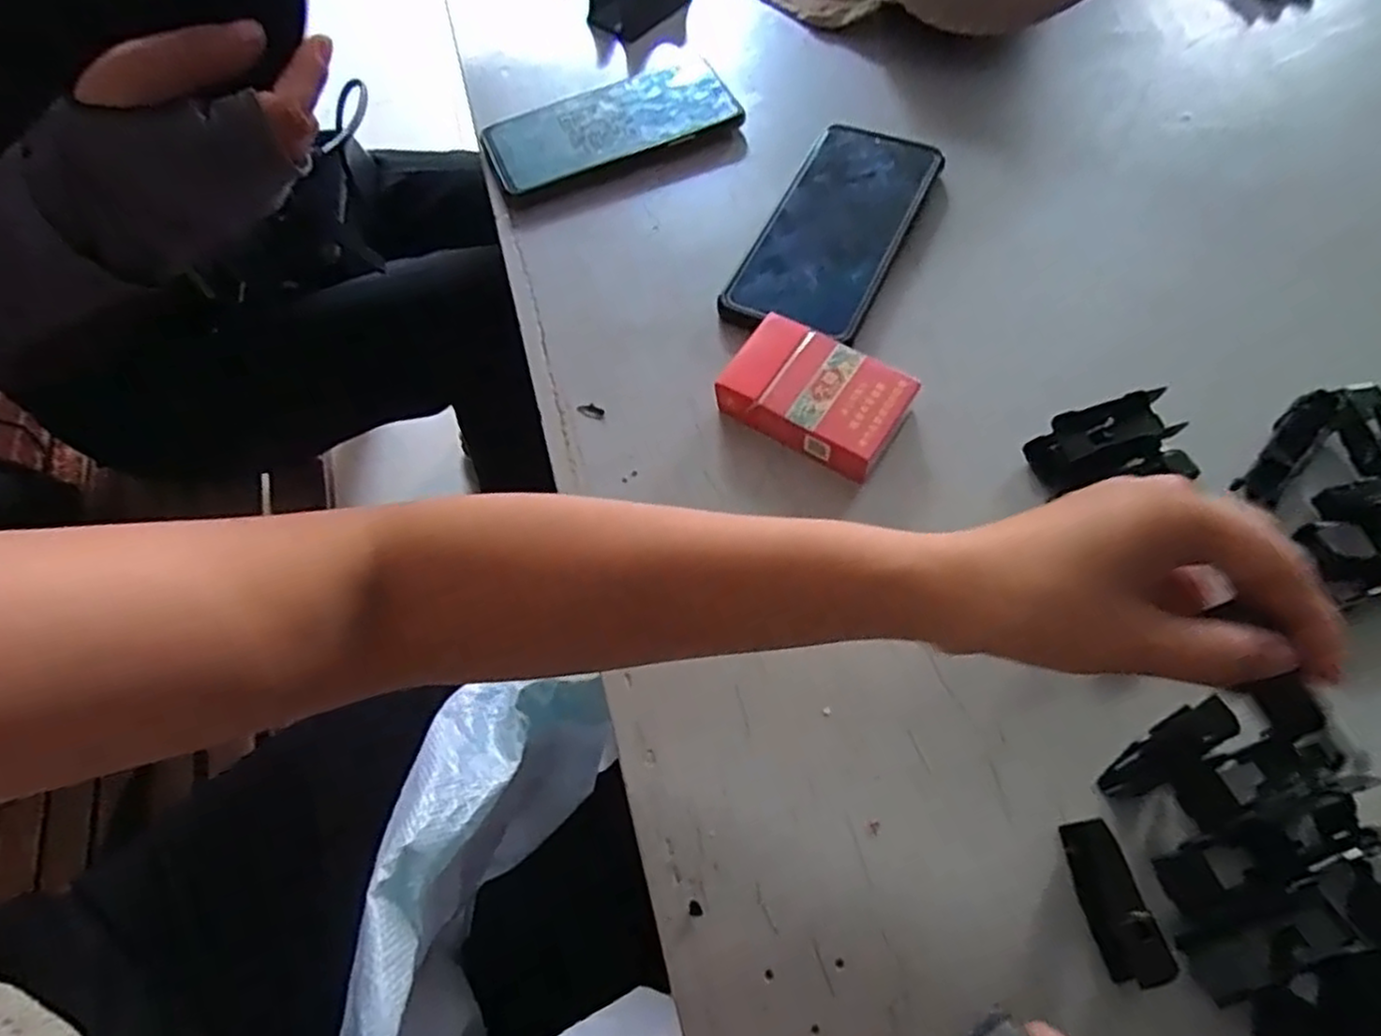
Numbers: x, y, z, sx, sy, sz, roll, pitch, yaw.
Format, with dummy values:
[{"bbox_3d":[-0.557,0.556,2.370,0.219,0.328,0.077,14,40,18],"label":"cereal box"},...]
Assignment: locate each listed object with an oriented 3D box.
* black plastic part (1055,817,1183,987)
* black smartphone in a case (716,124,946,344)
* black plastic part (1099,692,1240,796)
[{"bbox_3d":[0.154,0.140,0.266,0.012,0.023,0.053,-11,62,-3],"label":"black plastic part"},{"bbox_3d":[0.084,-0.170,0.430,0.080,0.011,0.167,23,67,15],"label":"black smartphone in a case"},{"bbox_3d":[0.190,0.094,0.291,0.056,0.009,0.018,-42,65,13],"label":"black plastic part"}]

